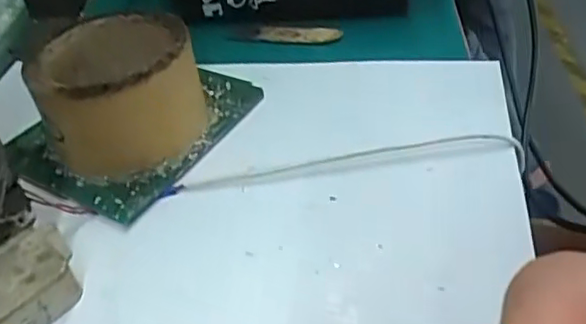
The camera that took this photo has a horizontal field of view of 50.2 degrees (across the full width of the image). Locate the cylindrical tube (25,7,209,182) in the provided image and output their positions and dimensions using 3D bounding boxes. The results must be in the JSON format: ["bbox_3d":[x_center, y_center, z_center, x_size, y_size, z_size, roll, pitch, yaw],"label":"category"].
[{"bbox_3d":[-0.103,-0.042,0.378,0.092,0.061,0.089,-3,42,3],"label":"cylindrical tube"}]

